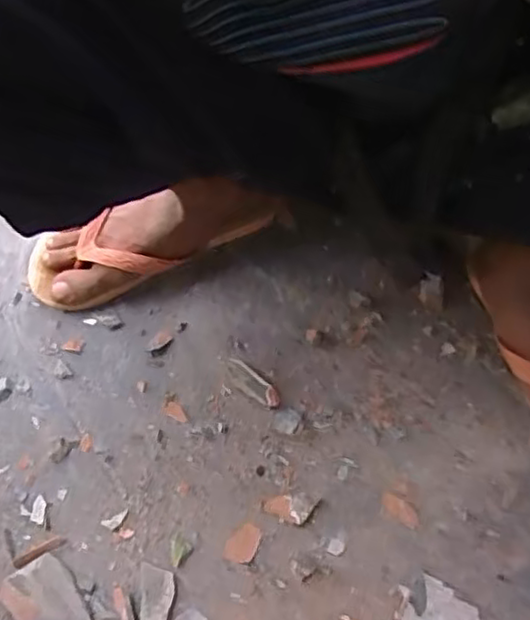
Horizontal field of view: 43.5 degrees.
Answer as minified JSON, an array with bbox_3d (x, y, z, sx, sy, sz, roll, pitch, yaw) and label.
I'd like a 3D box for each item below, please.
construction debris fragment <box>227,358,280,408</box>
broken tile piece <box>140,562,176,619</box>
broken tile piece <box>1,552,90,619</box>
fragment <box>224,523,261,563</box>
[{"bbox_3d":[-0.010,0.061,0.548,0.052,0.014,0.018,33,71,16],"label":"construction debris fragment"},{"bbox_3d":[-0.079,0.217,0.484,0.024,0.012,0.060,-1,65,1],"label":"broken tile piece"},{"bbox_3d":[-0.154,0.222,0.486,0.045,0.013,0.081,-39,70,-15],"label":"broken tile piece"},{"bbox_3d":[-0.016,0.179,0.510,0.021,0.005,0.030,30,70,14],"label":"fragment"}]

